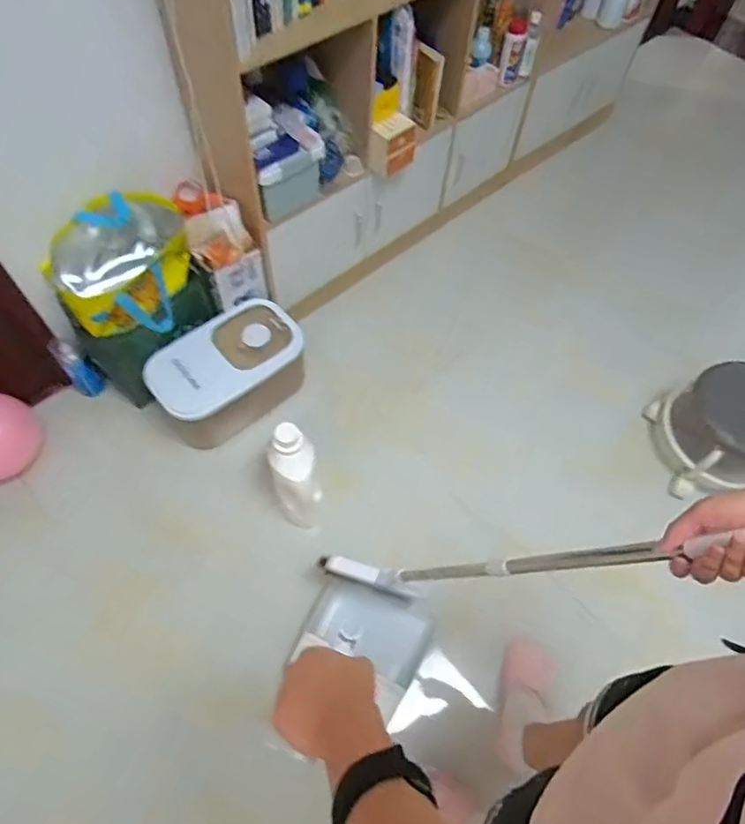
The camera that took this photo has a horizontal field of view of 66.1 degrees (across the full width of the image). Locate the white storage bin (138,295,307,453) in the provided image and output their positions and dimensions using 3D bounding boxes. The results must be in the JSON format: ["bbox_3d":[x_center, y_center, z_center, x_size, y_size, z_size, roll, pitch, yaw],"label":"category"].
[{"bbox_3d":[-0.342,-0.078,1.447,0.364,0.257,0.216,-37,69,-20],"label":"white storage bin"}]

